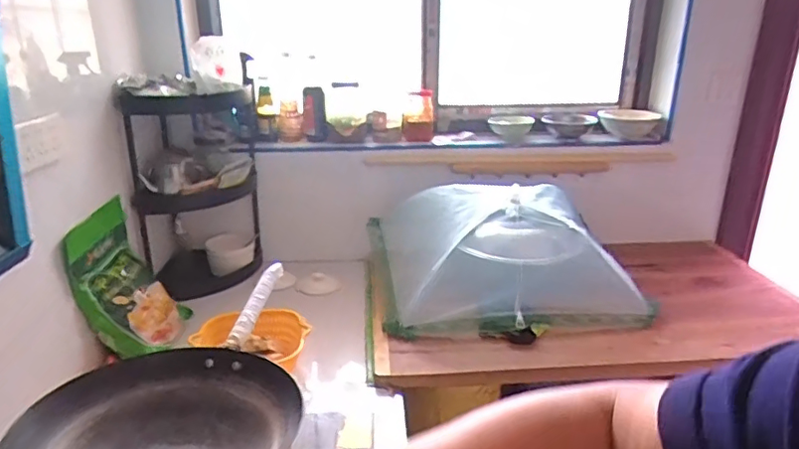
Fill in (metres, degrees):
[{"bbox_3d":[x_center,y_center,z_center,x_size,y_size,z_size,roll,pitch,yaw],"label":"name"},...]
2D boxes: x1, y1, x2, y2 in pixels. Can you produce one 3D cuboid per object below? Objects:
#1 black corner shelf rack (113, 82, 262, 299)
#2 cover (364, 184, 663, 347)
[{"bbox_3d":[-0.521,-0.092,1.473,0.265,0.552,0.240,-1,21,-7],"label":"black corner shelf rack"},{"bbox_3d":[0.249,0.053,1.365,0.602,0.250,0.472,-1,21,-7],"label":"cover"}]

